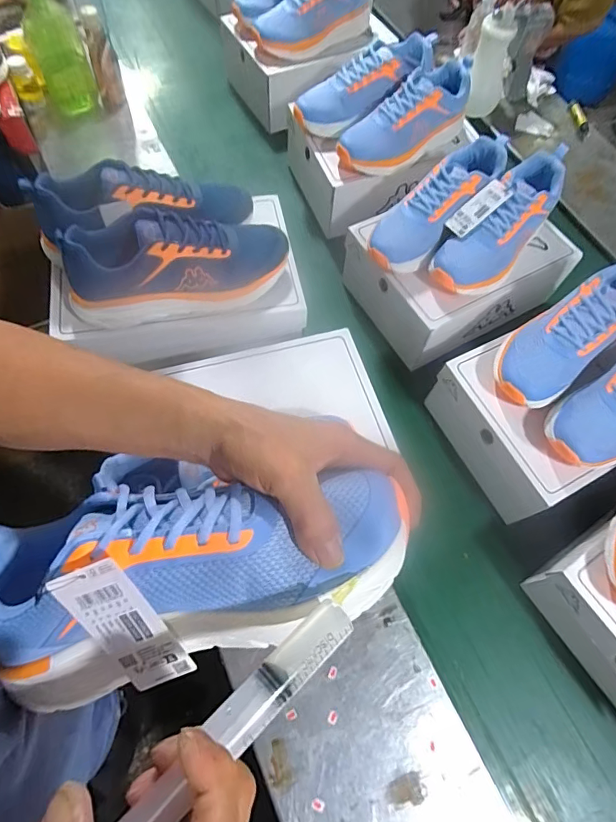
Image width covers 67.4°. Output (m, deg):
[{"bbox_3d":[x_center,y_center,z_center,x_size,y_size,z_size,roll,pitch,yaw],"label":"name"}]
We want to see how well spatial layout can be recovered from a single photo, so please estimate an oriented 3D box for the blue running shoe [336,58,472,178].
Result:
[{"bbox_3d":[0.176,-0.512,0.822,0.273,0.095,0.096,-35,69,1],"label":"blue running shoe"}]

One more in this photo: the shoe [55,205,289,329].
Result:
[{"bbox_3d":[-0.170,-0.203,0.620,0.293,0.104,0.102,-12,65,-9],"label":"shoe"}]

